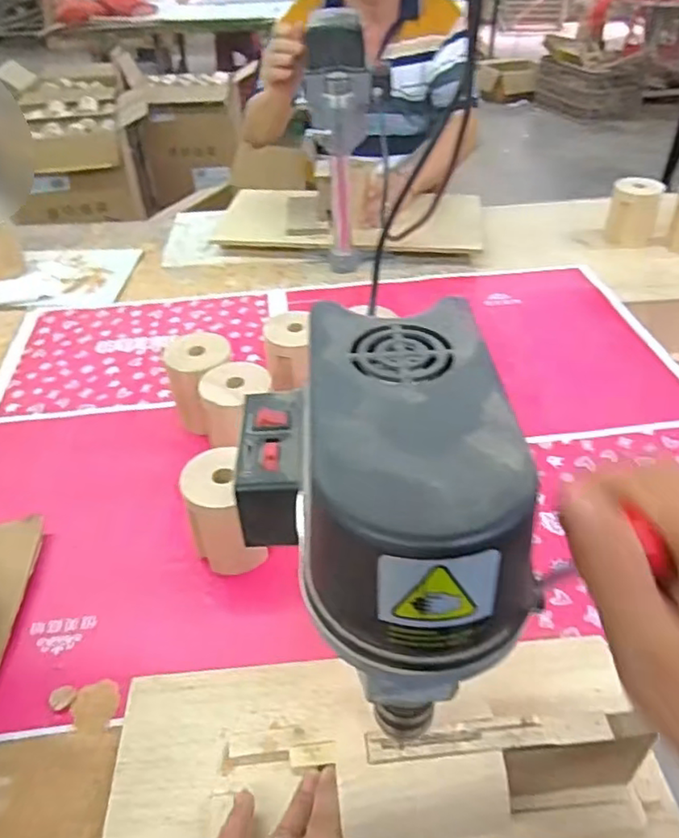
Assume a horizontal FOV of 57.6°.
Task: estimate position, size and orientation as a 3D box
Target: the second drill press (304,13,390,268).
[{"bbox_3d":[0.013,-0.430,0.998,0.123,0.361,0.118,-4,42,-1],"label":"second drill press"}]

